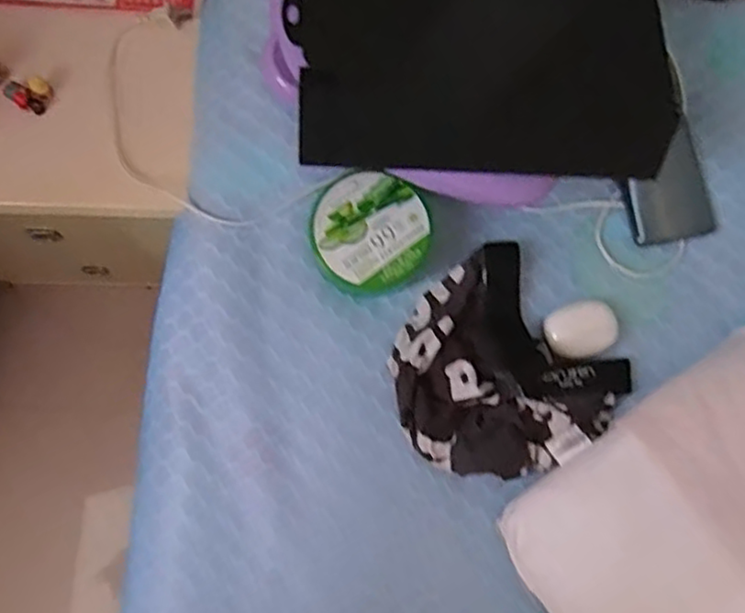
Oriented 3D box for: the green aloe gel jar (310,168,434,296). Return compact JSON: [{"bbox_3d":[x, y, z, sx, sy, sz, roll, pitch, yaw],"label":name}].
[{"bbox_3d":[-0.001,-0.059,0.577,0.090,0.059,0.088,1,78,-2],"label":"green aloe gel jar"}]

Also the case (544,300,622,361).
[{"bbox_3d":[0.178,0.021,0.589,0.060,0.020,0.044,-22,80,-7],"label":"case"}]

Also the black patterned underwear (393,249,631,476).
[{"bbox_3d":[0.103,0.056,0.565,0.169,0.030,0.174,1,78,-2],"label":"black patterned underwear"}]

